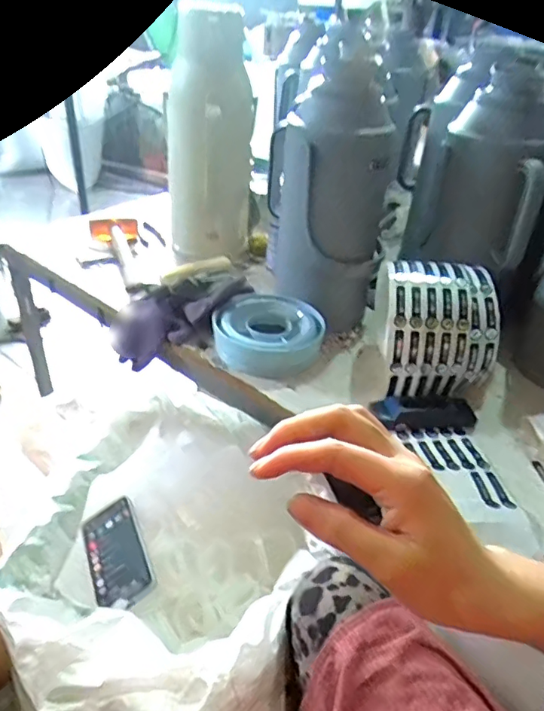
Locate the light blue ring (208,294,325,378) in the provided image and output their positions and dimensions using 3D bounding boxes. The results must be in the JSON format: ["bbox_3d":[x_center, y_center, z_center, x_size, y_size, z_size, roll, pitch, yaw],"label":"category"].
[{"bbox_3d":[-0.005,-0.034,0.774,0.157,0.056,0.144,4,35,-3],"label":"light blue ring"}]

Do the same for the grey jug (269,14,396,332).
[{"bbox_3d":[0.081,-0.225,0.766,0.161,0.343,0.125,4,35,-1],"label":"grey jug"}]

